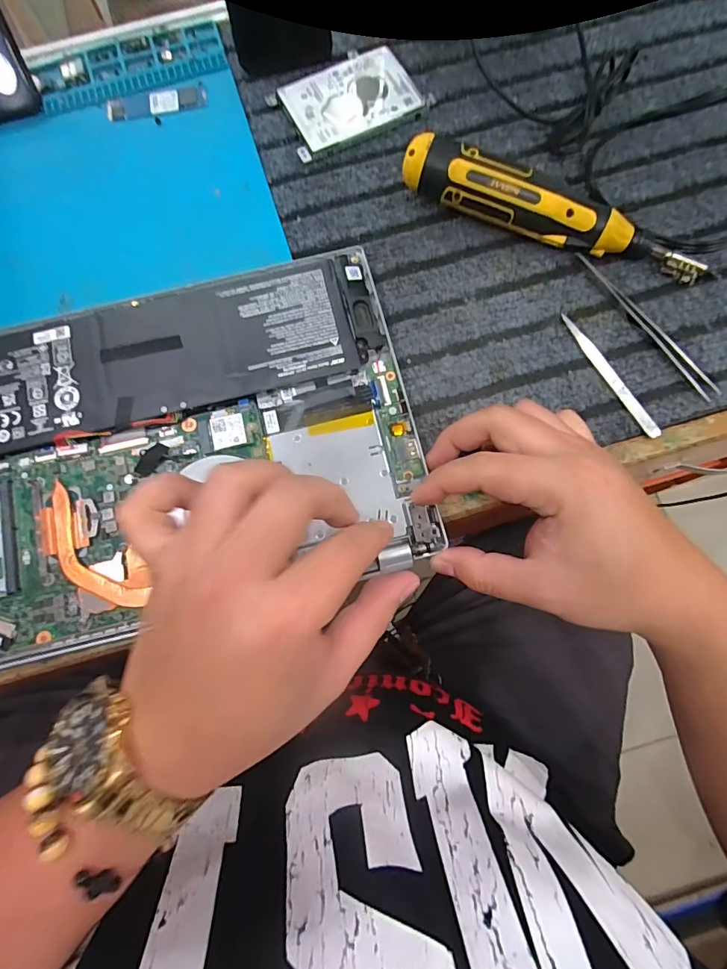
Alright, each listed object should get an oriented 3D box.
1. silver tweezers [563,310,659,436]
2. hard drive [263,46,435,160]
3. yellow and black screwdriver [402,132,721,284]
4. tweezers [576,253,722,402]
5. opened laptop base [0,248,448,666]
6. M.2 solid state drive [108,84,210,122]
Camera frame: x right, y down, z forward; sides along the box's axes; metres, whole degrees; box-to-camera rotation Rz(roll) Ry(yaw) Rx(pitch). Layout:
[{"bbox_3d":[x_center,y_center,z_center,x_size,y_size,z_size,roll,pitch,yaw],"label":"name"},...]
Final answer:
[{"bbox_3d":[0.165,-0.074,0.302,0.010,0.004,0.099,-27,77,-5],"label":"silver tweezers"},{"bbox_3d":[-0.010,-0.298,0.353,0.108,0.012,0.071,-25,77,-4],"label":"hard drive"},{"bbox_3d":[0.130,-0.185,0.307,0.211,0.040,0.026,19,78,6],"label":"yellow and black screwdriver"},{"bbox_3d":[0.190,-0.109,0.308,0.010,0.006,0.130,-35,78,-6],"label":"tweezers"},{"bbox_3d":[-0.127,-0.025,0.288,0.322,0.019,0.216,-13,76,-2],"label":"opened laptop base"},{"bbox_3d":[-0.162,-0.301,0.357,0.078,0.004,0.019,-14,77,-2],"label":"M.2 solid state drive"}]

